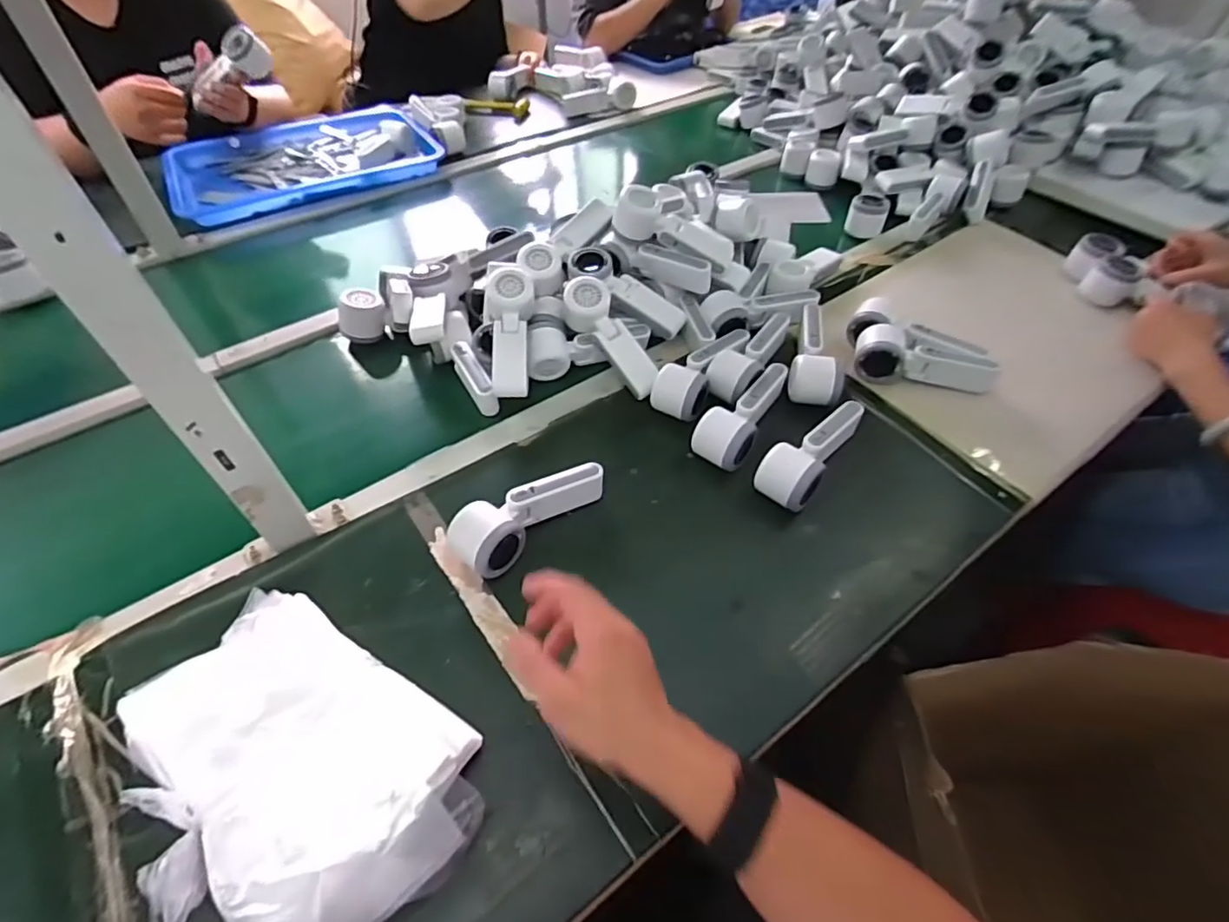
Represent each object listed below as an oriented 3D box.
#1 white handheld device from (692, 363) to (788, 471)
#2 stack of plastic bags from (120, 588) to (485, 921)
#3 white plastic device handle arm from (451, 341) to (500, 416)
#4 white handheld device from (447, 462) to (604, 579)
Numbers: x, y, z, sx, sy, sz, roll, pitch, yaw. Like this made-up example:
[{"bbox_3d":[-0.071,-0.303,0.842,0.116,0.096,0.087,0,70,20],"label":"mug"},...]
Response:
[{"bbox_3d":[0.150,-0.063,0.679,0.060,0.050,0.170,26,55,20],"label":"white handheld device"},{"bbox_3d":[-0.236,0.232,0.429,0.254,0.067,0.196,27,55,20],"label":"stack of plastic bags"},{"bbox_3d":[-0.174,-0.104,0.724,0.024,0.038,0.101,-27,55,-21],"label":"white plastic device handle arm"},{"bbox_3d":[-0.086,0.050,0.591,0.058,0.054,0.160,37,59,27],"label":"white handheld device"}]

